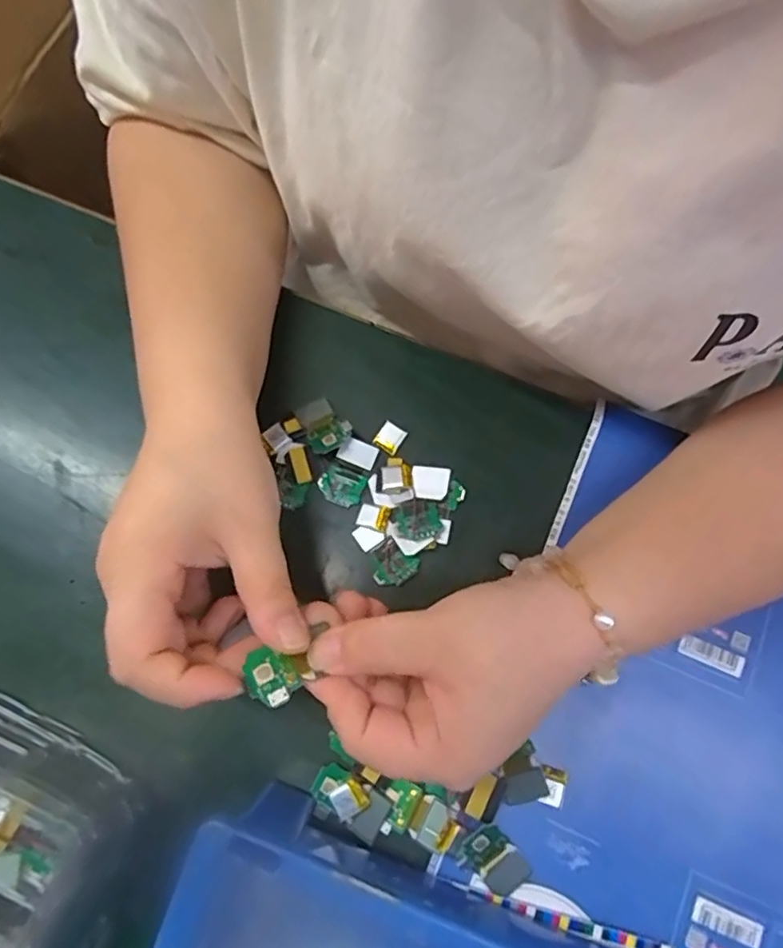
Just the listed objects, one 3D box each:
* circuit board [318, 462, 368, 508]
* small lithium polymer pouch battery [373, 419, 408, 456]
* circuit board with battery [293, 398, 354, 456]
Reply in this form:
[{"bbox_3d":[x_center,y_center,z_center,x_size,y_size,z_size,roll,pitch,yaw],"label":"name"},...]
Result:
[{"bbox_3d":[-0.028,0.006,0.336,0.024,0.004,0.022,25,79,6],"label":"circuit board"},{"bbox_3d":[-0.001,-0.021,0.343,0.015,0.004,0.017,32,79,8],"label":"small lithium polymer pouch battery"},{"bbox_3d":[-0.039,-0.029,0.341,0.025,0.004,0.037,-29,55,-1],"label":"circuit board with battery"}]

